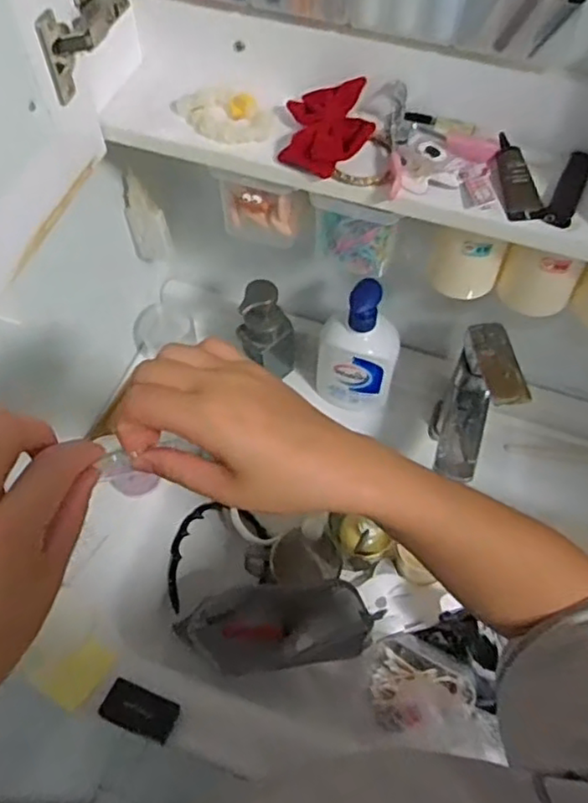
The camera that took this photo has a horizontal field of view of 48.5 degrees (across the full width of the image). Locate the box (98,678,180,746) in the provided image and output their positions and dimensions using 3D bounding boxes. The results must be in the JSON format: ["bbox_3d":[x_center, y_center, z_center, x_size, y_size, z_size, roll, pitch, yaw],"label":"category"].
[{"bbox_3d":[-0.143,0.288,0.610,0.069,0.013,0.036,24,76,5],"label":"box"}]

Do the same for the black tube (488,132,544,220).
[{"bbox_3d":[0.163,-0.169,0.487,0.030,0.012,0.074,-8,72,-6],"label":"black tube"}]

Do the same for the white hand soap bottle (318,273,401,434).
[{"bbox_3d":[0.069,-0.045,0.720,0.084,0.201,0.051,12,59,6],"label":"white hand soap bottle"}]

